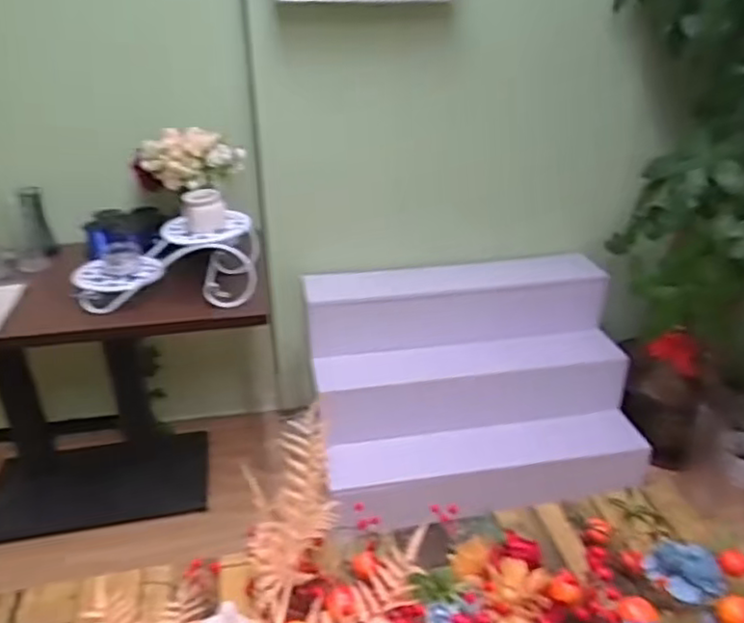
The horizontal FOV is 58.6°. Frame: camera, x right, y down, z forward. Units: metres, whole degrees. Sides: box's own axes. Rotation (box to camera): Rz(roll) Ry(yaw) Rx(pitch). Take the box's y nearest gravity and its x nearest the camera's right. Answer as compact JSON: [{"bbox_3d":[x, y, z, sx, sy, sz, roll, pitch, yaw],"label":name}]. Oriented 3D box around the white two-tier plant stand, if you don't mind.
[{"bbox_3d":[-0.503,-0.135,1.631,0.430,0.172,0.184,-5,28,-8],"label":"white two-tier plant stand"}]

